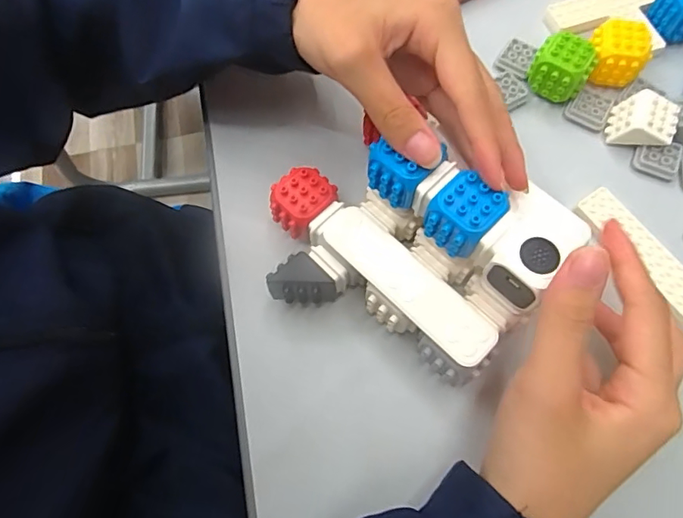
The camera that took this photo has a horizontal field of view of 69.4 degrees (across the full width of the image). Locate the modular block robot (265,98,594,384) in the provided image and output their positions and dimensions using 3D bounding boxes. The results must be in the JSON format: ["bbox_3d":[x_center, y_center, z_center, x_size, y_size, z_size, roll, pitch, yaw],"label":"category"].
[{"bbox_3d":[0.028,-0.007,0.262,0.144,0.080,0.088,25,72,8],"label":"modular block robot"}]

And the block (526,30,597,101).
[{"bbox_3d":[0.148,-0.129,0.334,0.036,0.032,0.029,28,72,11],"label":"block"}]

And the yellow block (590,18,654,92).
[{"bbox_3d":[0.187,-0.140,0.336,0.035,0.033,0.028,9,70,4],"label":"yellow block"}]

